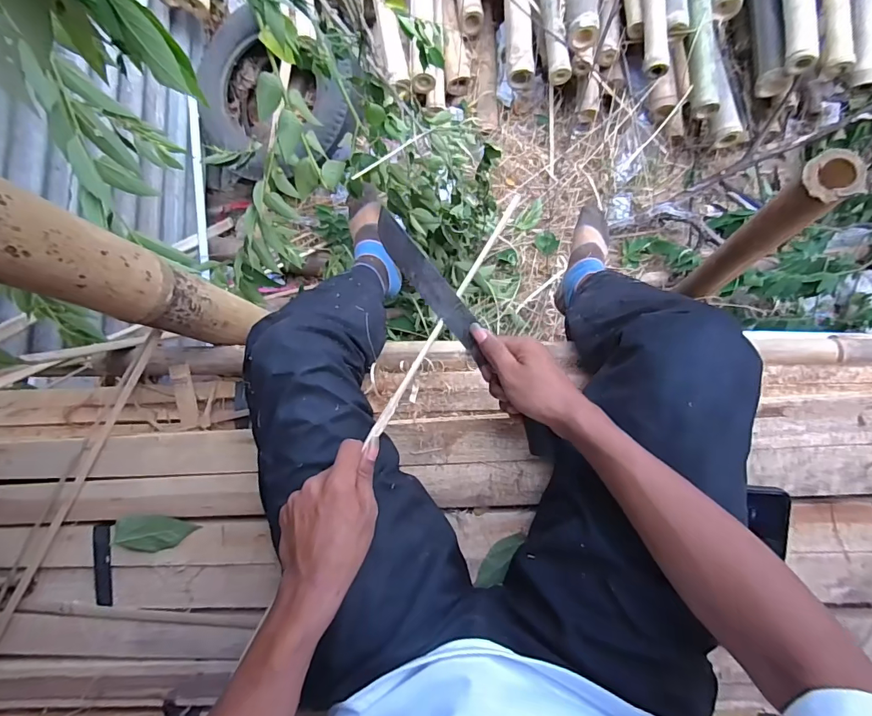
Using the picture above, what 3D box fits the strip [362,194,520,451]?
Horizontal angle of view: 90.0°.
[{"bbox_3d":[0.016,-0.052,0.450,0.009,0.011,0.298,29,77,9],"label":"strip"}]

